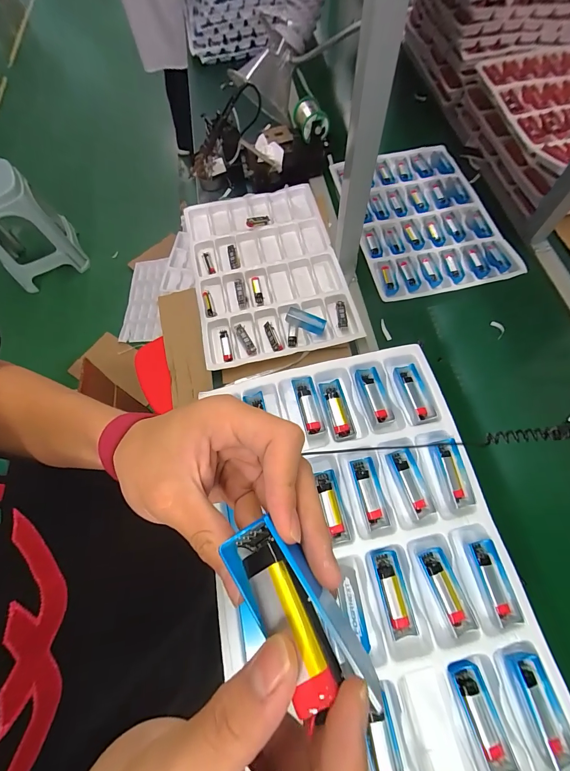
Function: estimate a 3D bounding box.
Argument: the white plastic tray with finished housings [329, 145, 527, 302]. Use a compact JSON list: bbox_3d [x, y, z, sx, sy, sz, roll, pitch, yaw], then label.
[{"bbox_3d":[0.318,-0.410,0.791,0.308,0.017,0.448,-10,65,-2],"label":"white plastic tray with finished housings"}]

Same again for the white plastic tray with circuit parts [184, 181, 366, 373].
[{"bbox_3d":[-0.045,-0.258,0.748,0.315,0.045,0.454,-13,67,-2],"label":"white plastic tray with circuit parts"}]

